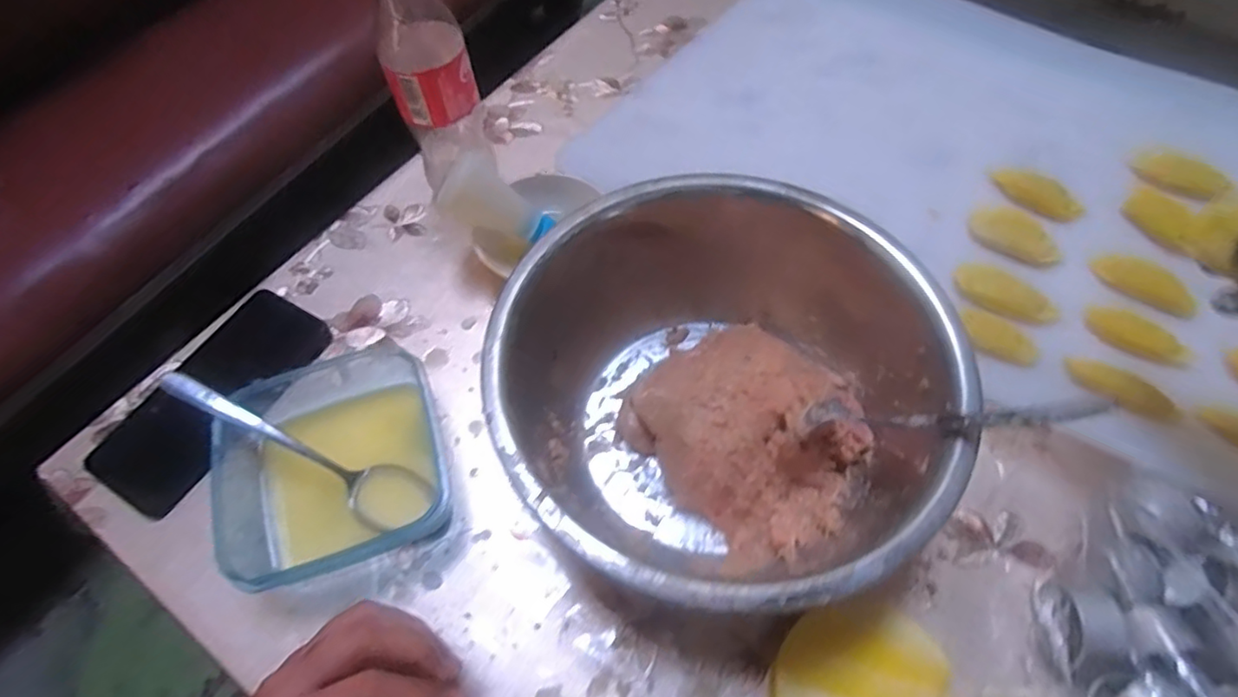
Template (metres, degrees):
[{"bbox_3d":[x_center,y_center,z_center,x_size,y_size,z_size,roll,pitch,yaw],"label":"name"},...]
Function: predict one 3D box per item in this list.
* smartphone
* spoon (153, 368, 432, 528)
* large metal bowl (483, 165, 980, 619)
[{"bbox_3d":[-0.292,0.034,0.431,0.078,0.014,0.166,28,66,14],"label":"smartphone"},{"bbox_3d":[-0.200,0.065,0.378,0.174,0.023,0.039,32,65,-8],"label":"spoon"},{"bbox_3d":[0.058,0.031,0.361,0.237,0.114,0.229,0,62,0],"label":"large metal bowl"}]

